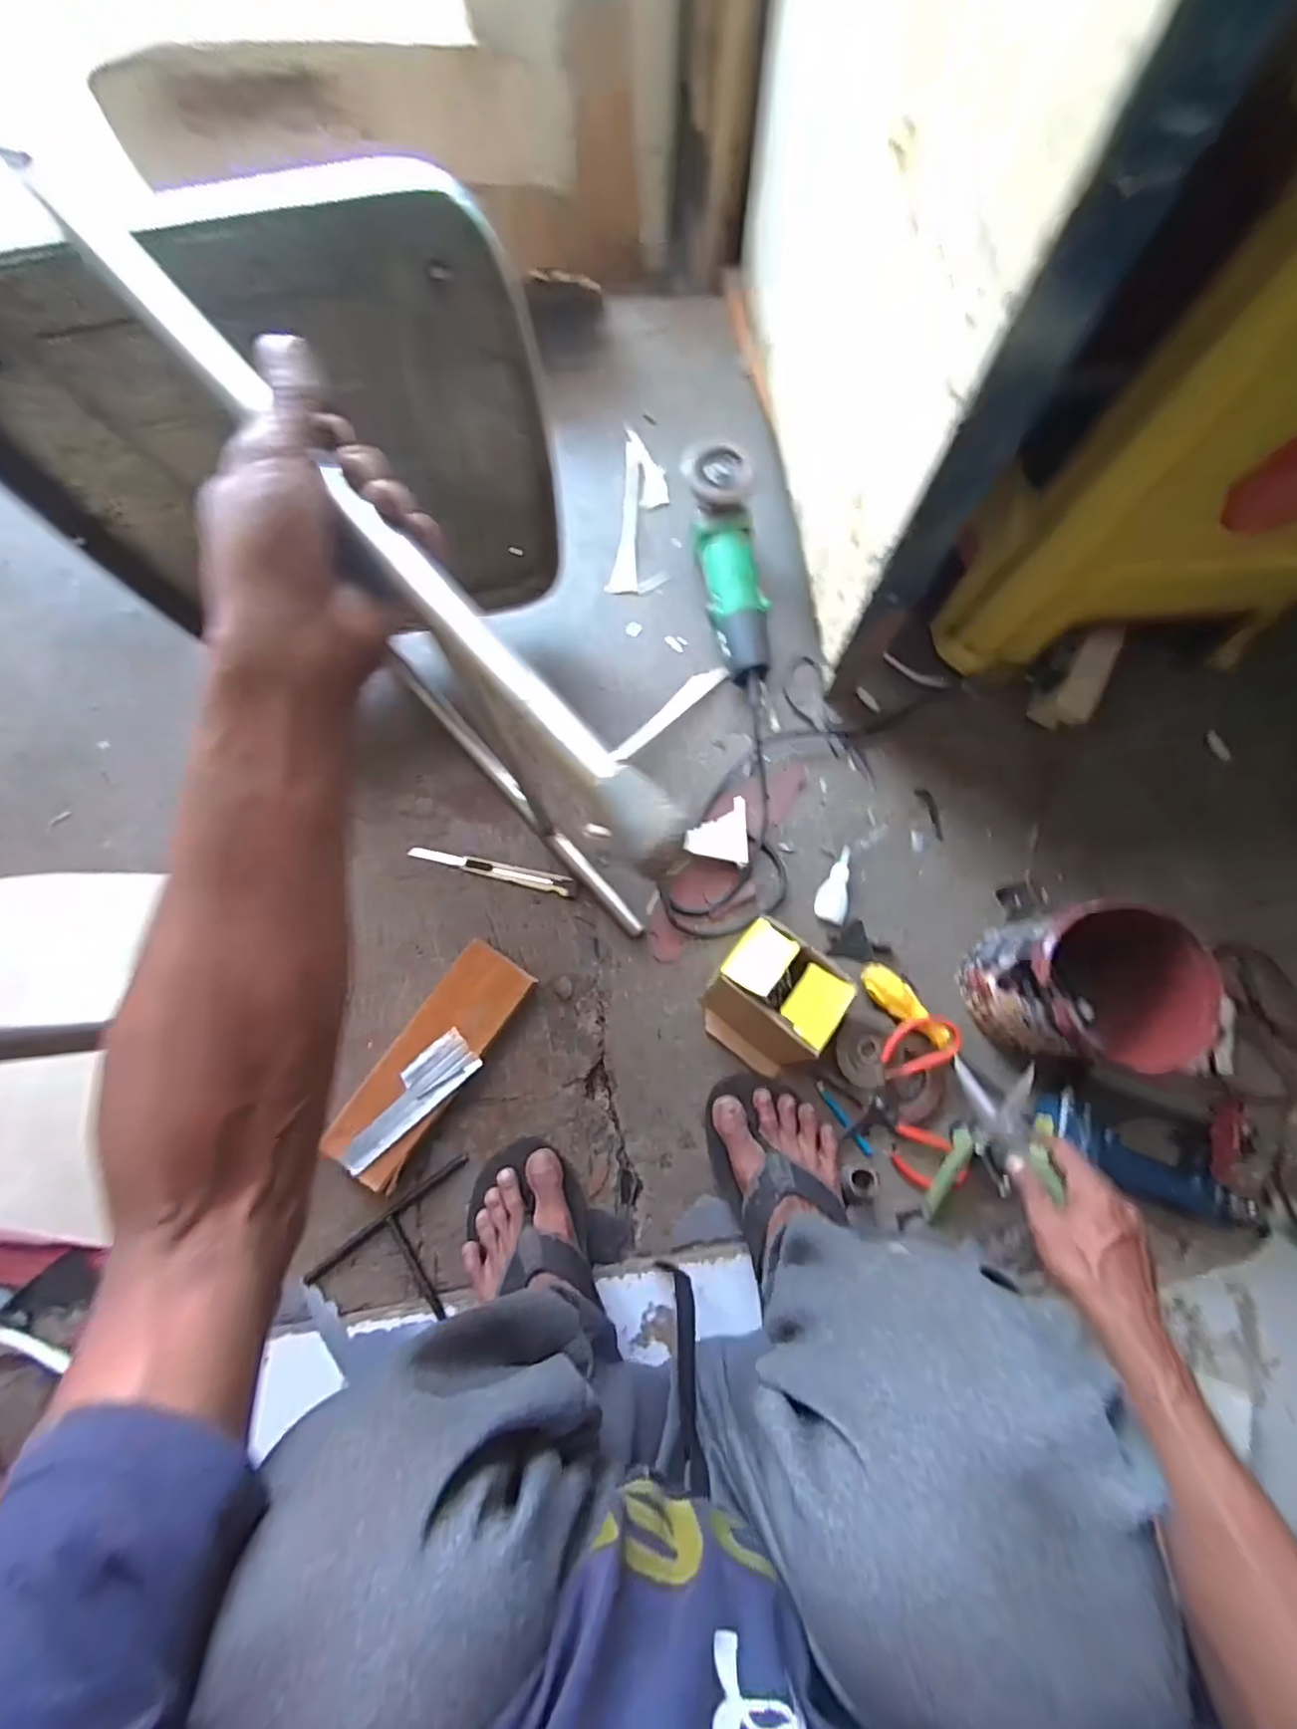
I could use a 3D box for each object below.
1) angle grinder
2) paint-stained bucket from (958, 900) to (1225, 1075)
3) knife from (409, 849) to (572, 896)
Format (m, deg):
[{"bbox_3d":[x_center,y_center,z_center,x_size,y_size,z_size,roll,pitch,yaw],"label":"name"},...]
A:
[{"bbox_3d":[0.095,-0.336,0.697,0.072,0.088,0.261,-10,78,-4],"label":"angle grinder"},{"bbox_3d":[0.402,0.115,0.578,0.151,0.156,0.132,9,78,2],"label":"paint-stained bucket"},{"bbox_3d":[-0.167,0.005,0.655,0.179,0.011,0.021,13,78,2],"label":"knife"}]

